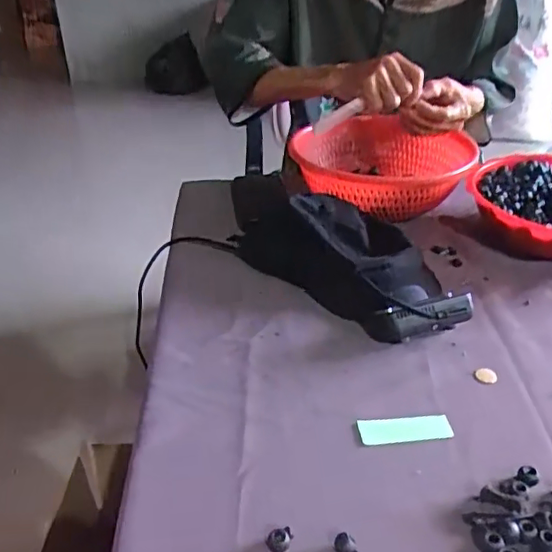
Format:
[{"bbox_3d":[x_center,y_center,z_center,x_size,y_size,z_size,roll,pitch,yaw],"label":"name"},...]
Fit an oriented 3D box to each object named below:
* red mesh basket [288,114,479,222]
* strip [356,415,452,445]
[{"bbox_3d":[0.166,-0.161,0.837,0.269,0.088,0.238,-3,33,-2],"label":"red mesh basket"},{"bbox_3d":[0.113,0.134,0.496,0.081,0.008,0.026,-5,33,-5],"label":"strip"}]

